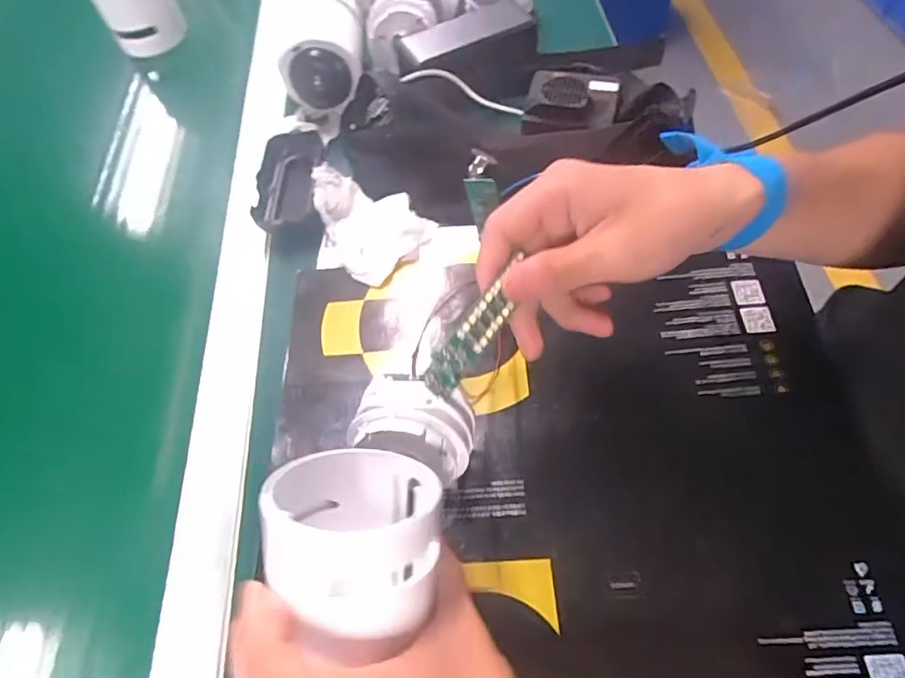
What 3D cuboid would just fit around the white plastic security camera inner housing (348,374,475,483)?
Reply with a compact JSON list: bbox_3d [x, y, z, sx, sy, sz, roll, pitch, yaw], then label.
[{"bbox_3d":[-0.021,0.054,0.322,0.067,0.068,0.047,13,62,12],"label":"white plastic security camera inner housing"}]

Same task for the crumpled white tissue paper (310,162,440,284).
[{"bbox_3d":[-0.069,-0.099,0.430,0.074,0.037,0.100,-37,64,-16],"label":"crumpled white tissue paper"}]

